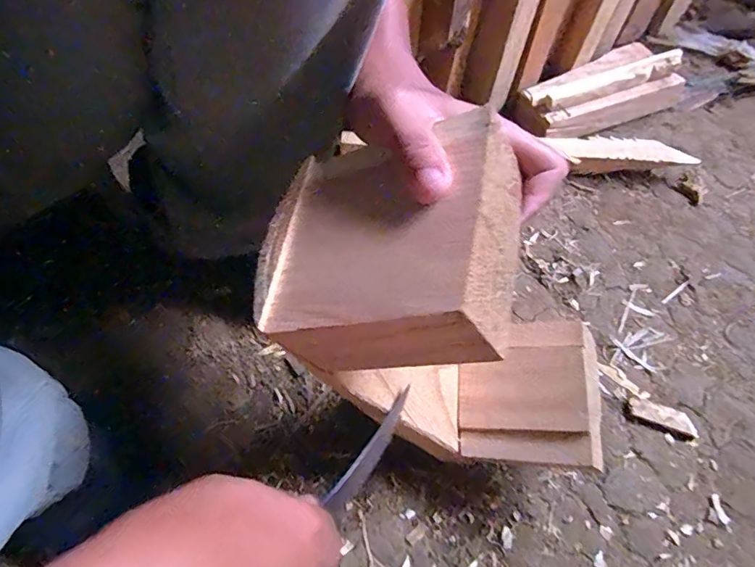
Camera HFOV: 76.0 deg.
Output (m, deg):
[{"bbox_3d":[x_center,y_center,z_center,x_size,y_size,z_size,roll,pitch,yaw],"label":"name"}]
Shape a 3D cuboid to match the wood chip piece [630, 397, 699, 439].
[{"bbox_3d":[0.264,0.122,0.447,0.057,0.006,0.021,18,64,11],"label":"wood chip piece"}]

